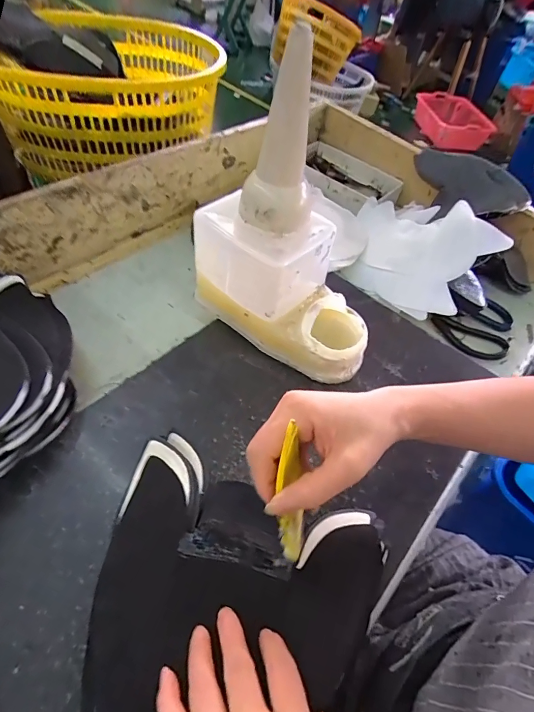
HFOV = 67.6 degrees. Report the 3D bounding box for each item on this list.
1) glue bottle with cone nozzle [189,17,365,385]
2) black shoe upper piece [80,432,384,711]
[{"bbox_3d":[0.030,-0.110,0.379,0.202,0.249,0.094,33,55,16],"label":"glue bottle with cone nozzle"},{"bbox_3d":[-0.032,0.179,0.280,0.201,0.026,0.202,18,52,10],"label":"black shoe upper piece"}]

